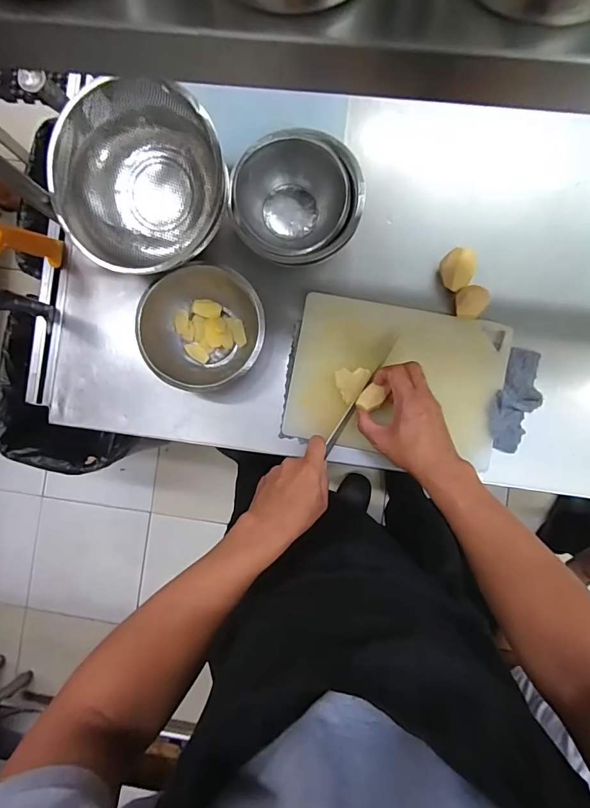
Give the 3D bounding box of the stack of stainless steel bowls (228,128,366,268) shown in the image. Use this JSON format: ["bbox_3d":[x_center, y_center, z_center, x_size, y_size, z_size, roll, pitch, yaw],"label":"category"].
[{"bbox_3d":[0.004,-0.263,0.560,0.164,0.074,0.164,-36,87,2],"label":"stack of stainless steel bowls"}]

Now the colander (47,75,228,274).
[{"bbox_3d":[-0.195,-0.278,0.542,0.201,0.111,0.194,0,89,4],"label":"colander"}]

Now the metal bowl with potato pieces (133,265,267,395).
[{"bbox_3d":[-0.130,-0.107,0.587,0.173,0.068,0.162,0,89,4],"label":"metal bowl with potato pieces"}]

